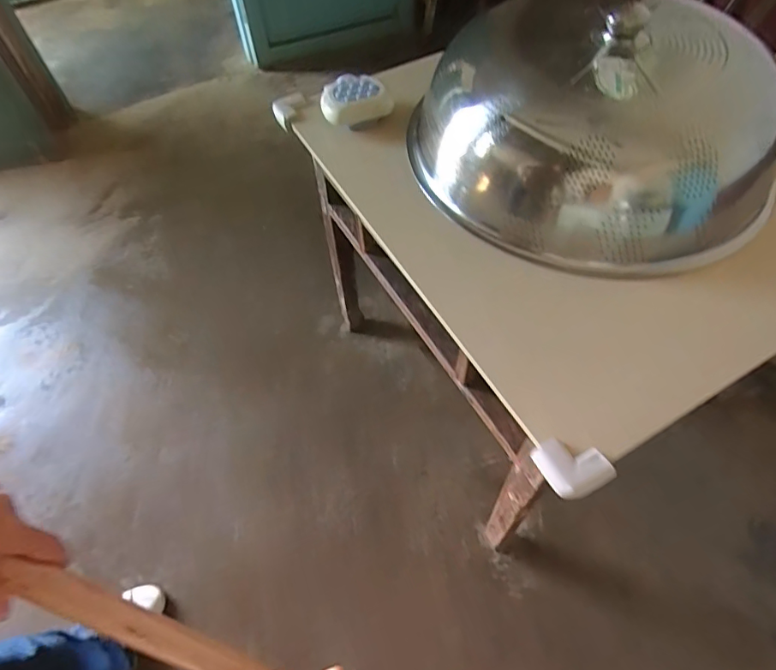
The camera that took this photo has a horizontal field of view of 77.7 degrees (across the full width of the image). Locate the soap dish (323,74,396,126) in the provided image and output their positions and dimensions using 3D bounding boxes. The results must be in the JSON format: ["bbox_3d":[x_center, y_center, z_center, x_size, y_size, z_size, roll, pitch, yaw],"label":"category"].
[{"bbox_3d":[-0.054,-0.399,0.823,0.124,0.052,0.059,1,57,3],"label":"soap dish"}]

